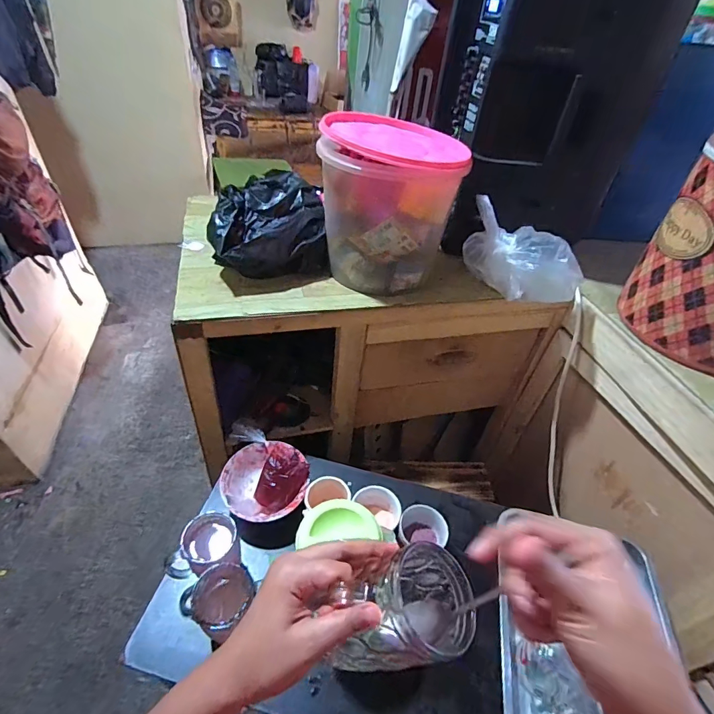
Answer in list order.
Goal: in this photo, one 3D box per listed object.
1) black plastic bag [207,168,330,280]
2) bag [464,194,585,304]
[{"bbox_3d":[-0.171,-0.246,0.783,0.212,0.132,0.185,-12,46,-18],"label":"black plastic bag"},{"bbox_3d":[0.304,-0.174,0.760,0.217,0.137,0.113,21,45,17],"label":"bag"}]

